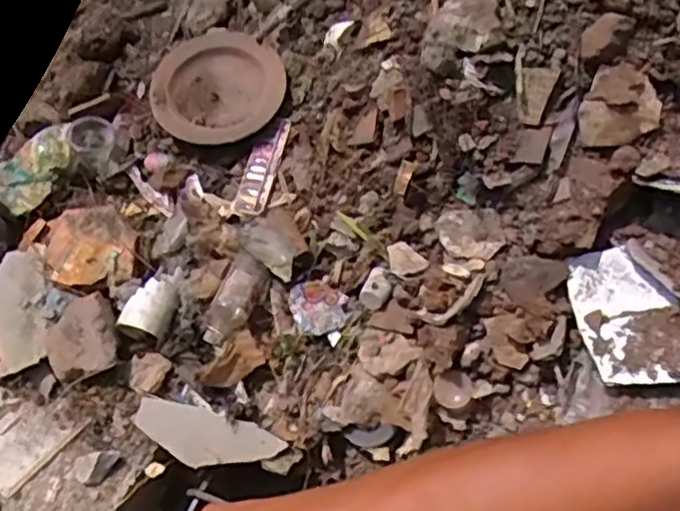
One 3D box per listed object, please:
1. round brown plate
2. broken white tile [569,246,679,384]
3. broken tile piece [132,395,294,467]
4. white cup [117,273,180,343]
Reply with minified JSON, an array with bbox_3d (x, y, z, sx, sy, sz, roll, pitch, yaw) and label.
[{"bbox_3d":[-0.176,-0.248,1.000,0.188,0.023,0.167,-12,72,-6],"label":"round brown plate"},{"bbox_3d":[0.314,0.078,0.742,0.107,0.012,0.184,-38,62,5],"label":"broken white tile"},{"bbox_3d":[-0.169,0.235,0.887,0.191,0.076,0.008,13,13,7],"label":"broken tile piece"},{"bbox_3d":[-0.248,0.069,0.921,0.071,0.049,0.084,20,59,18],"label":"white cup"}]

